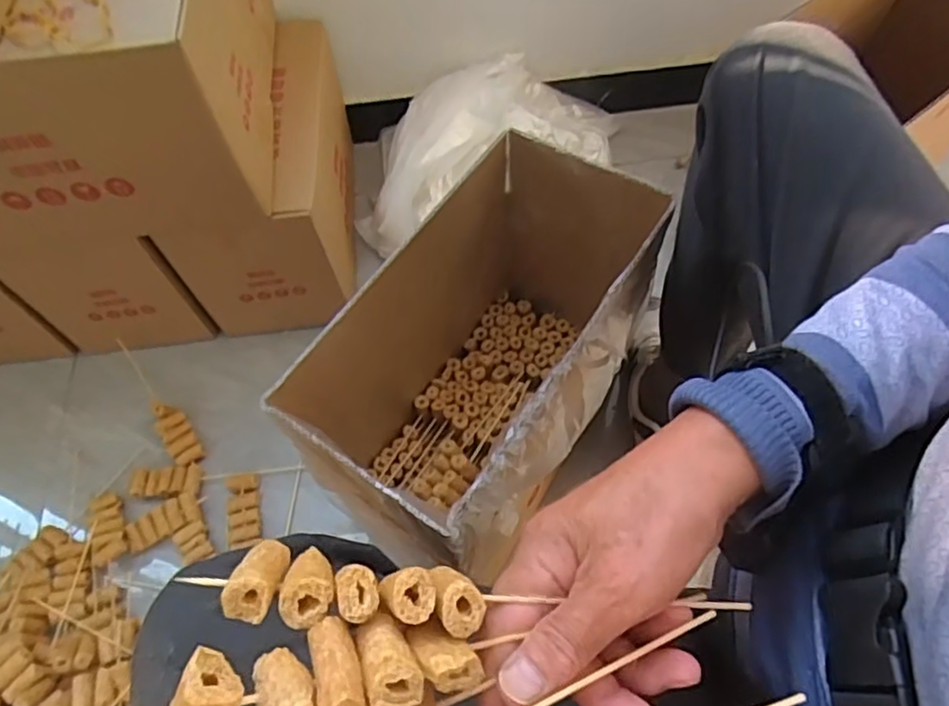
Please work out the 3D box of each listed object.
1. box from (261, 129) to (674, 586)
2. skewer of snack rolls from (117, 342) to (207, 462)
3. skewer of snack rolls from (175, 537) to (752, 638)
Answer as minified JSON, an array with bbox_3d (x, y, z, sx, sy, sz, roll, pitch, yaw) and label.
[{"bbox_3d":[0.029,-0.001,0.711,0.241,0.285,0.436,27,65,16],"label":"box"},{"bbox_3d":[-0.430,0.060,0.887,0.039,0.028,0.212,-31,64,-15],"label":"skewer of snack rolls"},{"bbox_3d":[0.005,0.097,0.261,0.218,0.026,0.031,6,60,-6],"label":"skewer of snack rolls"}]

